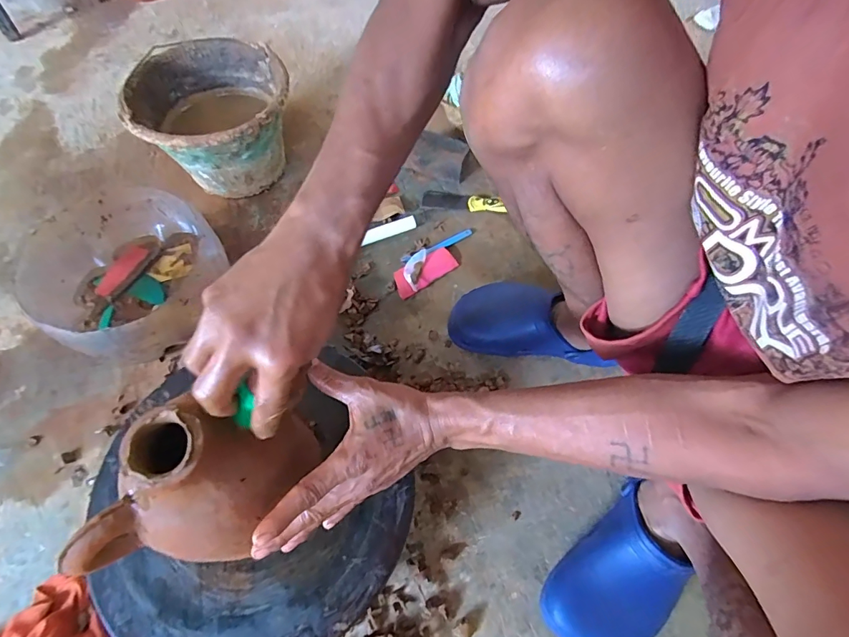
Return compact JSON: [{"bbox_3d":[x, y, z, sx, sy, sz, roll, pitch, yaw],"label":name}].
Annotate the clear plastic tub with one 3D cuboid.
[{"bbox_3d":[-0.414,-0.057,0.636,0.257,0.129,0.233,31,66,16],"label":"clear plastic tub"}]

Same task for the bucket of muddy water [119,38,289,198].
[{"bbox_3d":[-0.349,-0.327,0.755,0.234,0.178,0.246,0,61,0],"label":"bucket of muddy water"}]

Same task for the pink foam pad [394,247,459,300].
[{"bbox_3d":[0.001,-0.078,0.701,0.110,0.015,0.045,-29,65,-15],"label":"pink foam pad"}]

